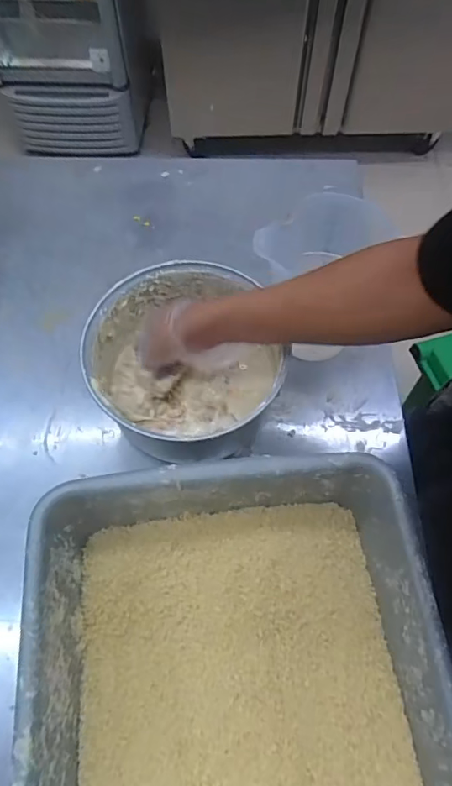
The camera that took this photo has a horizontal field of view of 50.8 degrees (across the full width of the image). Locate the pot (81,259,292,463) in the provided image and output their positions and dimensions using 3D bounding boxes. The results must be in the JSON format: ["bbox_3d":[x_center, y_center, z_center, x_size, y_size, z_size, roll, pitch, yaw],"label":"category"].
[{"bbox_3d":[-0.052,-0.038,0.587,0.211,0.112,0.223,0,63,-1],"label":"pot"}]

